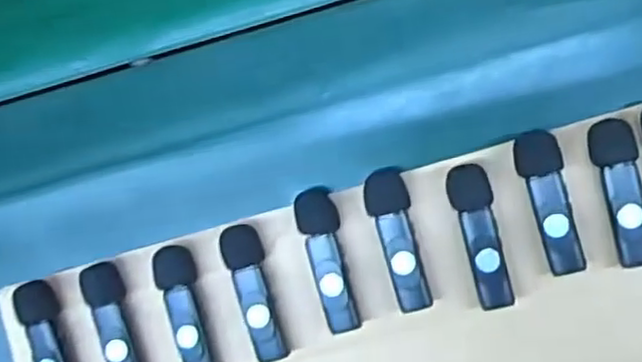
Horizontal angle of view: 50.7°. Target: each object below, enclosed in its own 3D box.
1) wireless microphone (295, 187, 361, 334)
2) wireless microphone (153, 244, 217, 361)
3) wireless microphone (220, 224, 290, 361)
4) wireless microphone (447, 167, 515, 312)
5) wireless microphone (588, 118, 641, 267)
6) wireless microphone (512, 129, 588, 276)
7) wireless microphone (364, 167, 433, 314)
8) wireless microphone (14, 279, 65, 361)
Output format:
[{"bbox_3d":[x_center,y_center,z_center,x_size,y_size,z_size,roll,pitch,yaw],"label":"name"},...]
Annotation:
[{"bbox_3d":[0.004,0.036,0.312,0.018,0.010,0.066,-15,83,6],"label":"wireless microphone"},{"bbox_3d":[-0.064,0.062,0.318,0.017,0.010,0.063,-15,83,6],"label":"wireless microphone"},{"bbox_3d":[-0.030,0.052,0.315,0.016,0.012,0.064,-18,83,6],"label":"wireless microphone"},{"bbox_3d":[0.073,0.025,0.302,0.019,0.010,0.065,-17,83,6],"label":"wireless microphone"},{"bbox_3d":[0.132,0.005,0.294,0.019,0.011,0.064,-10,83,7],"label":"wireless microphone"},{"bbox_3d":[0.101,0.010,0.298,0.020,0.010,0.063,-12,83,7],"label":"wireless microphone"},{"bbox_3d":[0.034,0.027,0.308,0.019,0.010,0.064,-12,83,7],"label":"wireless microphone"},{"bbox_3d":[-0.131,0.080,0.328,0.016,0.016,0.063,-16,83,6],"label":"wireless microphone"}]

